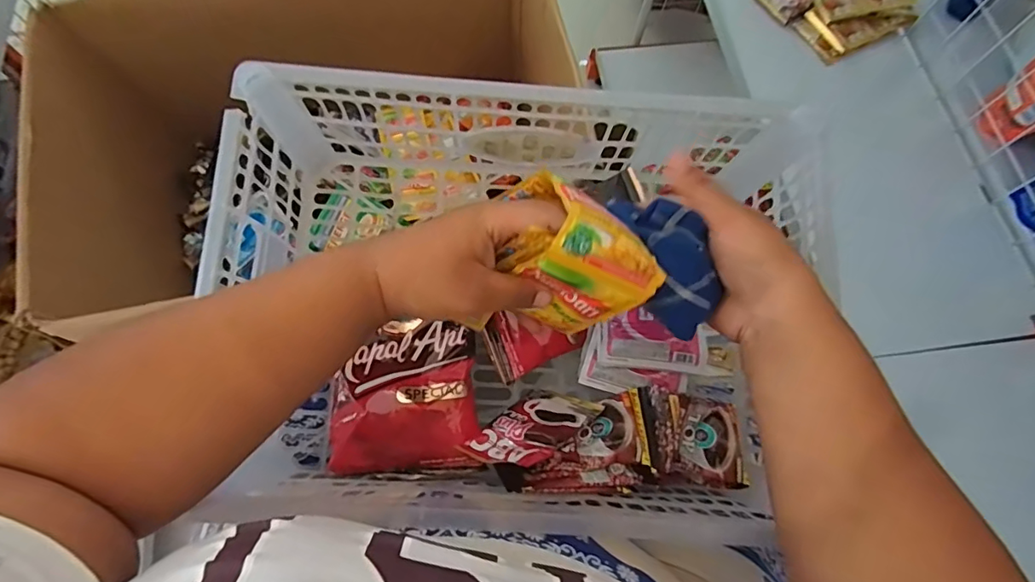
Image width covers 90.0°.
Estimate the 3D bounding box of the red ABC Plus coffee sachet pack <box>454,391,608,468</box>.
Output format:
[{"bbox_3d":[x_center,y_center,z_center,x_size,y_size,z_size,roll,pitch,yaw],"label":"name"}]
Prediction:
[{"bbox_3d":[0.014,0.114,0.430,0.103,0.016,0.067,-26,27,-37],"label":"red ABC Plus coffee sachet pack"}]

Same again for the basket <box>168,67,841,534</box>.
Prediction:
[{"bbox_3d":[0.003,0.007,0.417,0.434,0.170,0.301,4,70,0],"label":"basket"}]

